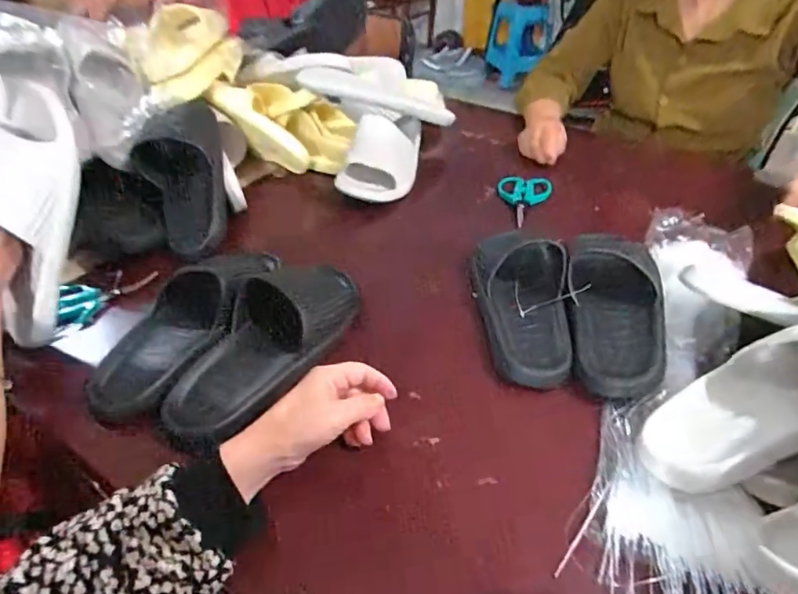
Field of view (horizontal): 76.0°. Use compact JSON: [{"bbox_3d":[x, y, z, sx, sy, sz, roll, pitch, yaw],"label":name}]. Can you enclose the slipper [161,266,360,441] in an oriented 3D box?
[{"bbox_3d":[-0.142,0.039,0.540,0.105,0.059,0.240,23,46,24],"label":"slipper"}]

